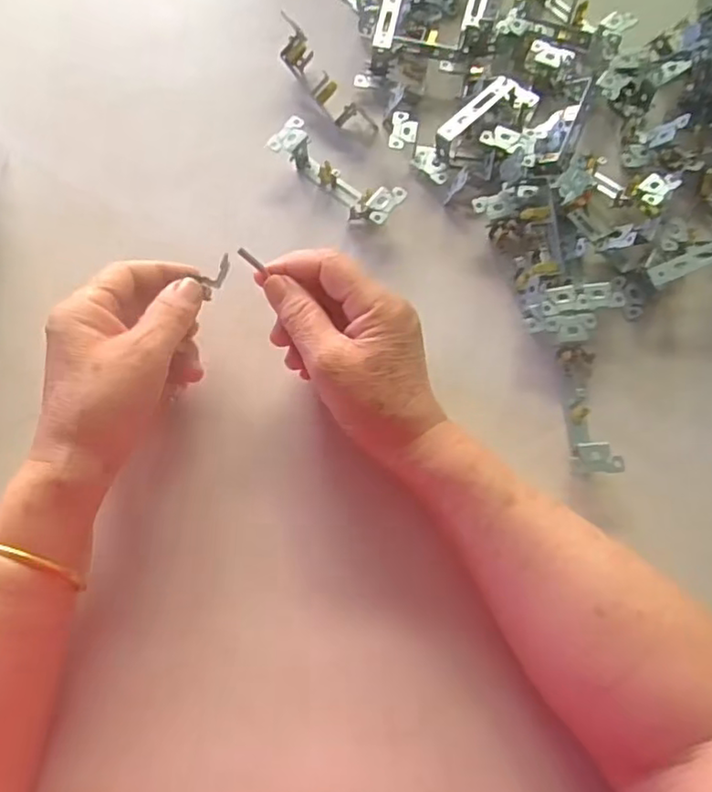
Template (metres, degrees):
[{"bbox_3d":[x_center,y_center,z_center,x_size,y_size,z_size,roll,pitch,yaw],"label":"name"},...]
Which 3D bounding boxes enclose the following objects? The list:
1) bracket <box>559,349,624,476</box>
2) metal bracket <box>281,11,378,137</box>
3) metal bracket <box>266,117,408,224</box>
[{"bbox_3d":[0.150,0.008,0.405,0.027,0.020,0.084,-1,73,-2],"label":"bracket"},{"bbox_3d":[-0.025,-0.242,0.476,0.026,0.033,0.106,-40,78,-11],"label":"metal bracket"},{"bbox_3d":[-0.015,-0.160,0.454,0.106,0.027,0.030,38,77,10],"label":"metal bracket"}]

